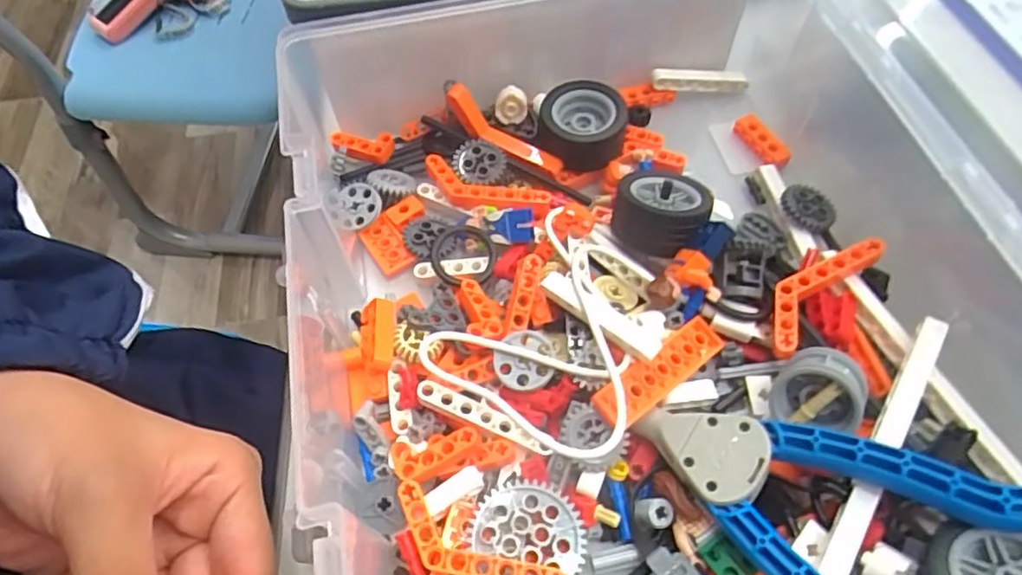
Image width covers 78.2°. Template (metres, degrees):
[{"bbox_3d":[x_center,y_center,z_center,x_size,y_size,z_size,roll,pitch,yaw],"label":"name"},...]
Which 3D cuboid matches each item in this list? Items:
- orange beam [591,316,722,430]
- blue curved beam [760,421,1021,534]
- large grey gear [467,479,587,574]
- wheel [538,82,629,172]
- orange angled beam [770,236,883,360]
[{"bbox_3d":[0.057,0.032,0.238,0.064,0.008,0.016,-27,62,-30],"label":"orange beam"},{"bbox_3d":[0.123,0.060,0.200,0.078,0.014,0.012,14,61,28],"label":"blue curved beam"},{"bbox_3d":[0.006,0.087,0.216,0.037,0.008,0.037,-1,59,2],"label":"large grey gear"},{"bbox_3d":[0.033,-0.078,0.299,0.041,0.017,0.034,5,59,6],"label":"wheel"},{"bbox_3d":[0.121,0.000,0.251,0.064,0.006,0.020,-42,59,-15],"label":"orange angled beam"}]

